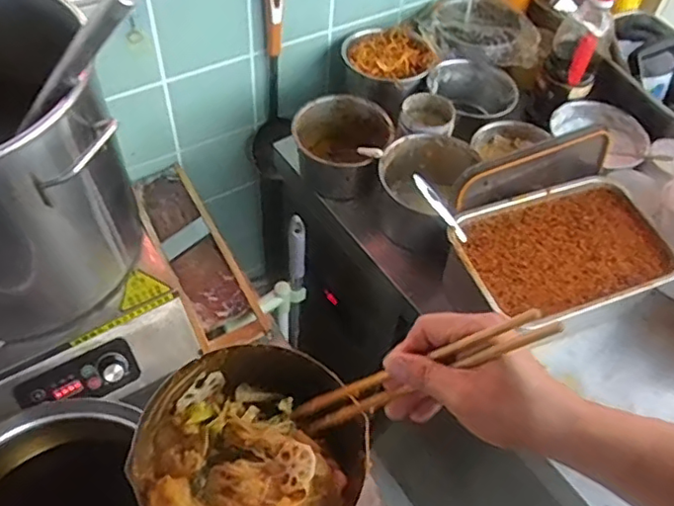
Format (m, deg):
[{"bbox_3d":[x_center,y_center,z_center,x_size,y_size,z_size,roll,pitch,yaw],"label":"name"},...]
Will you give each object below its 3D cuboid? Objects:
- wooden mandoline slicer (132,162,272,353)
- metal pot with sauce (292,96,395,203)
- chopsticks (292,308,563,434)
[{"bbox_3d":[-0.224,-0.006,0.956,0.110,0.049,0.395,-22,59,-19],"label":"wooden mandoline slicer"},{"bbox_3d":[0.005,-0.171,0.986,0.153,0.099,0.153,2,54,-3],"label":"metal pot with sauce"},{"bbox_3d":[0.050,0.100,0.470,0.035,0.286,0.019,28,50,-23],"label":"chopsticks"}]

